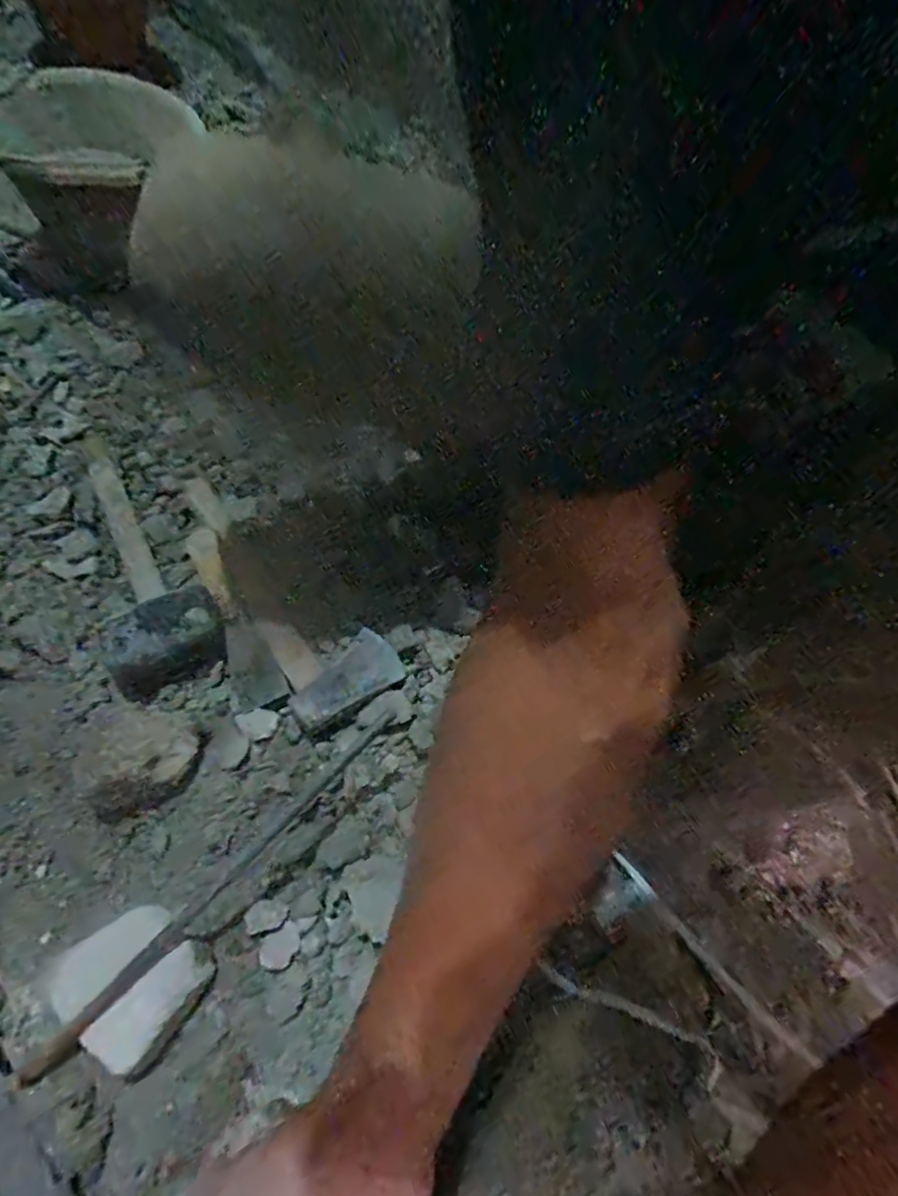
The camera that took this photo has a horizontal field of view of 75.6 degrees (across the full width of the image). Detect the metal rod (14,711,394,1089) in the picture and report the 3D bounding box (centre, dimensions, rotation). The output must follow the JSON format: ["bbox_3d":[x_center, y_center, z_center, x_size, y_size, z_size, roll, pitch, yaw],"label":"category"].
[{"bbox_3d":[-0.157,0.197,0.425,0.015,0.012,0.316,39,59,16],"label":"metal rod"}]

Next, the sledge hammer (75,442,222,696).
[{"bbox_3d":[-0.318,-0.058,0.559,0.091,0.051,0.338,-26,64,-24],"label":"sledge hammer"}]

